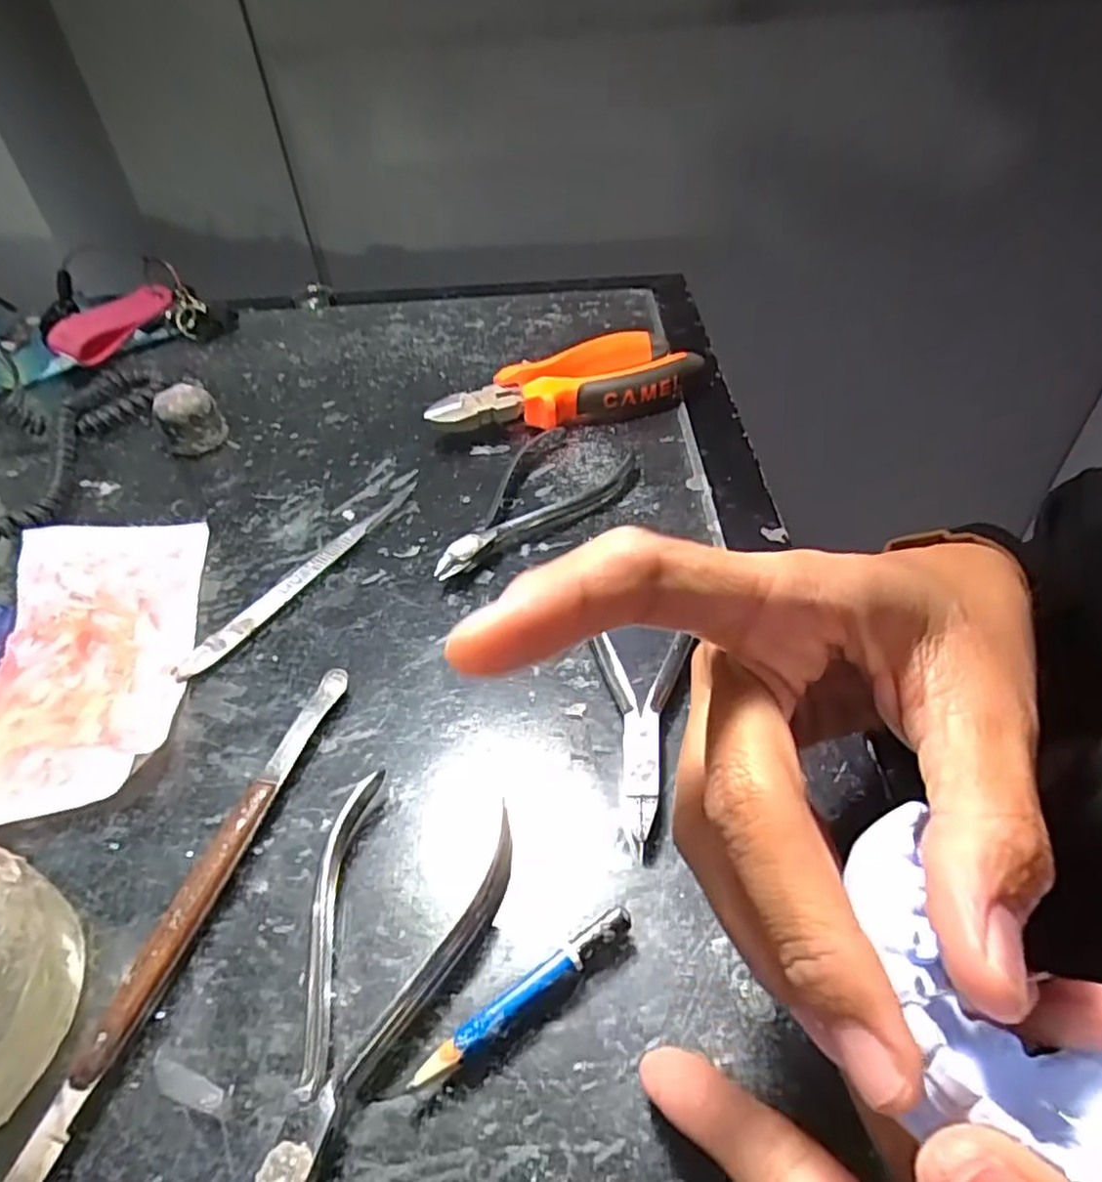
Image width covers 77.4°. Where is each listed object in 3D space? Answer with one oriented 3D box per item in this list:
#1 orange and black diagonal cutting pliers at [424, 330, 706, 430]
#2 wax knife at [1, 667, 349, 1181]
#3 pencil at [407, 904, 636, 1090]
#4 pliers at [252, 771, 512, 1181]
[{"bbox_3d":[0.010,-0.115,0.391,0.154,0.028,0.052,-14,46,-11],"label":"orange and black diagonal cutting pliers"},{"bbox_3d":[-0.103,0.089,0.205,0.013,0.010,0.165,10,46,13],"label":"wax knife"},{"bbox_3d":[-0.006,0.107,0.181,0.065,0.010,0.007,-28,50,-23],"label":"pencil"},{"bbox_3d":[-0.058,0.106,0.184,0.055,0.012,0.120,17,48,19],"label":"pliers"}]

